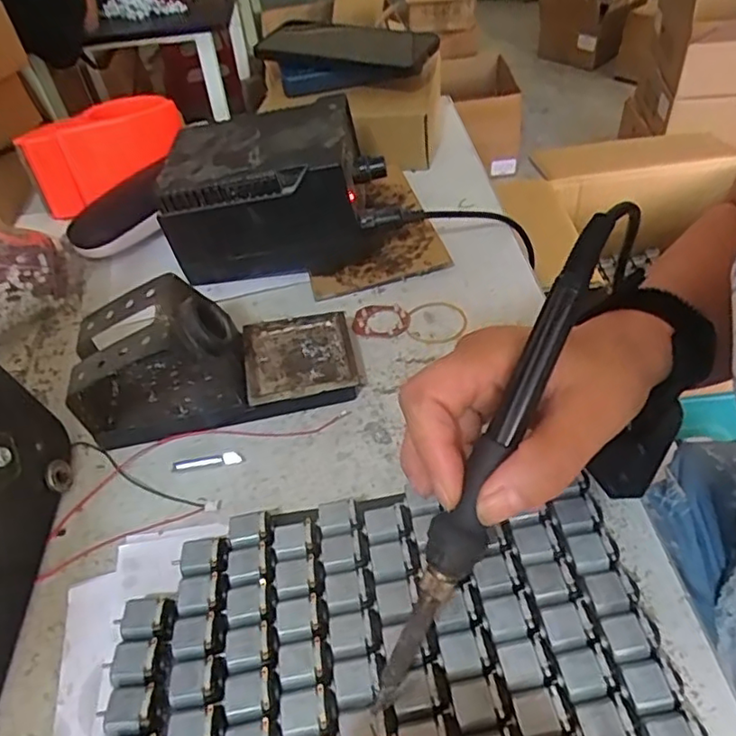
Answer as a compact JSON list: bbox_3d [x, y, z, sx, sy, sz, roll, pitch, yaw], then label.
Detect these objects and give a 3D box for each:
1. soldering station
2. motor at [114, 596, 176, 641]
[{"bbox_3d":[-0.070,-0.136,0.473,0.162,0.096,0.108,-7,46,0],"label":"soldering station"},{"bbox_3d":[-0.106,0.121,0.288,0.029,0.014,0.019,-6,46,2],"label":"motor"}]

